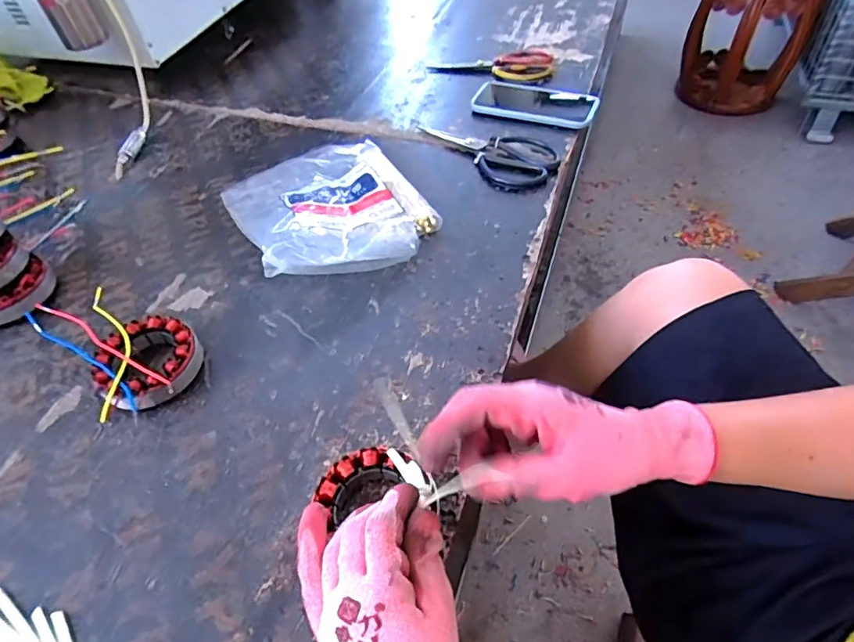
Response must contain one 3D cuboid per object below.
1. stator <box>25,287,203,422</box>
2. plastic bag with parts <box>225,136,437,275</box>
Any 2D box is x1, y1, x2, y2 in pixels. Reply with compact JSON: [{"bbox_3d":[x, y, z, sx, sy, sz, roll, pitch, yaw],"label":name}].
[{"bbox_3d":[-0.284,0.018,0.470,0.181,0.036,0.098,35,60,28],"label":"stator"},{"bbox_3d":[-0.114,-0.143,0.578,0.203,0.057,0.251,-25,53,-17],"label":"plastic bag with parts"}]

